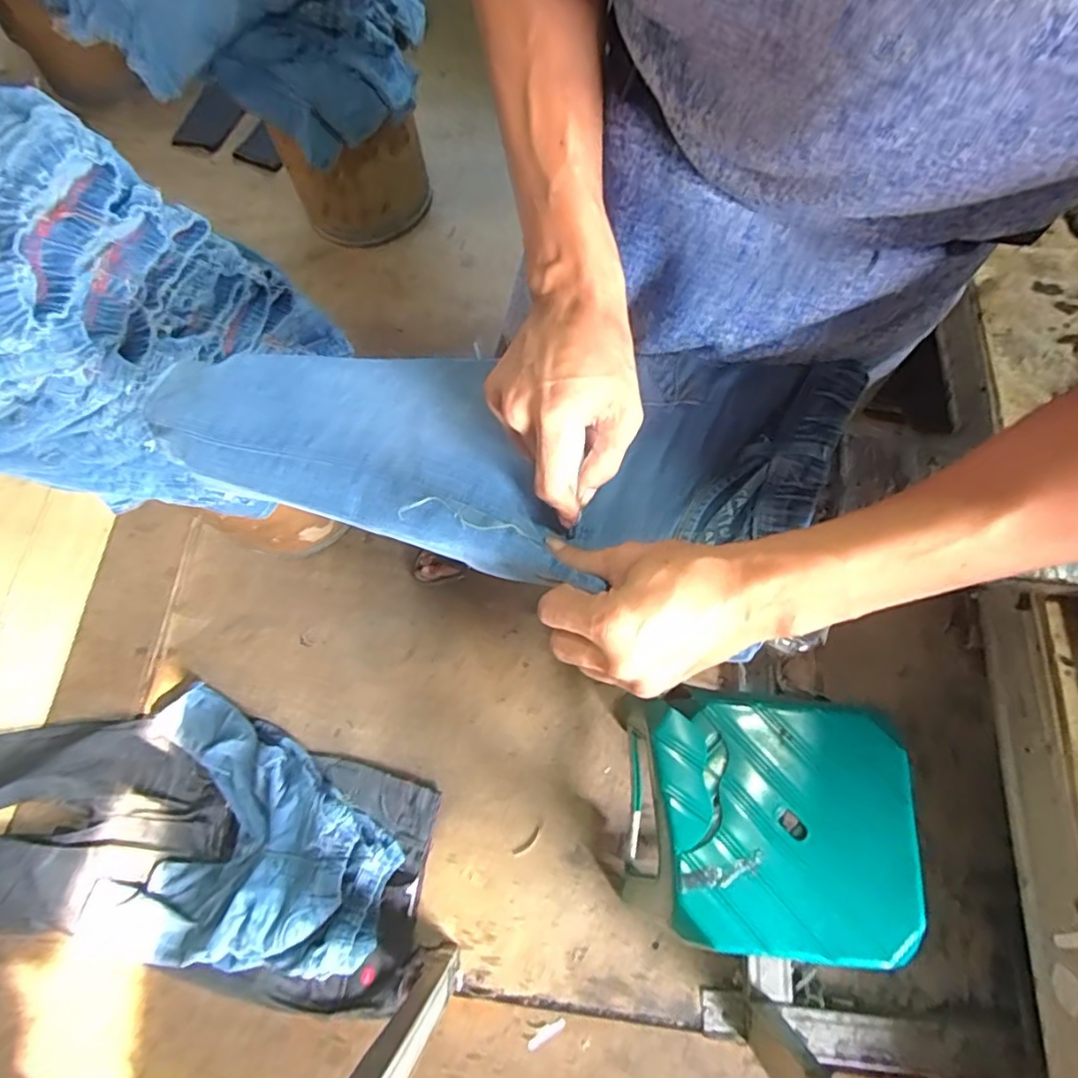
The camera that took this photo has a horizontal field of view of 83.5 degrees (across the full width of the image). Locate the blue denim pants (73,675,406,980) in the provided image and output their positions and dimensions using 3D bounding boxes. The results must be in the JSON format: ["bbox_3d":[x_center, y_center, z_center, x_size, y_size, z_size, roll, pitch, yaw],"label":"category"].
[{"bbox_3d":[-0.548,0.554,1.123,0.559,0.109,0.441,12,69,8],"label":"blue denim pants"}]

